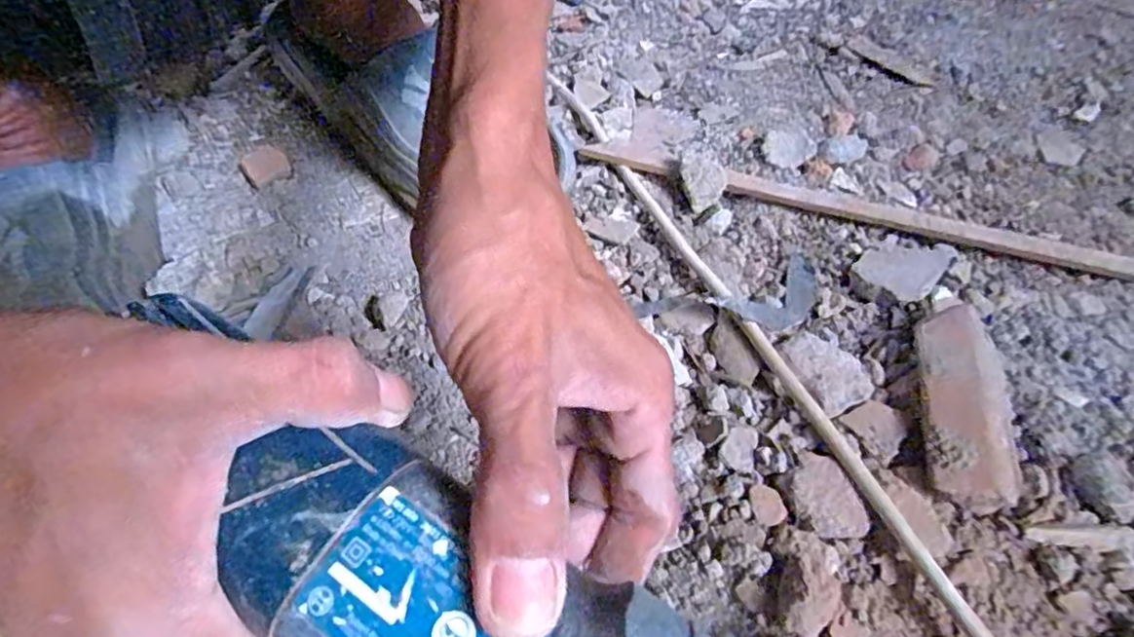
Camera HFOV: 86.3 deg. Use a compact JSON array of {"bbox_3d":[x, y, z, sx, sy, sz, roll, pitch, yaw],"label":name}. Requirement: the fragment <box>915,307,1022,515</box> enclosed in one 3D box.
[{"bbox_3d":[0.222,0.044,0.341,0.046,0.025,0.125,10,56,8],"label":"fragment"}]

